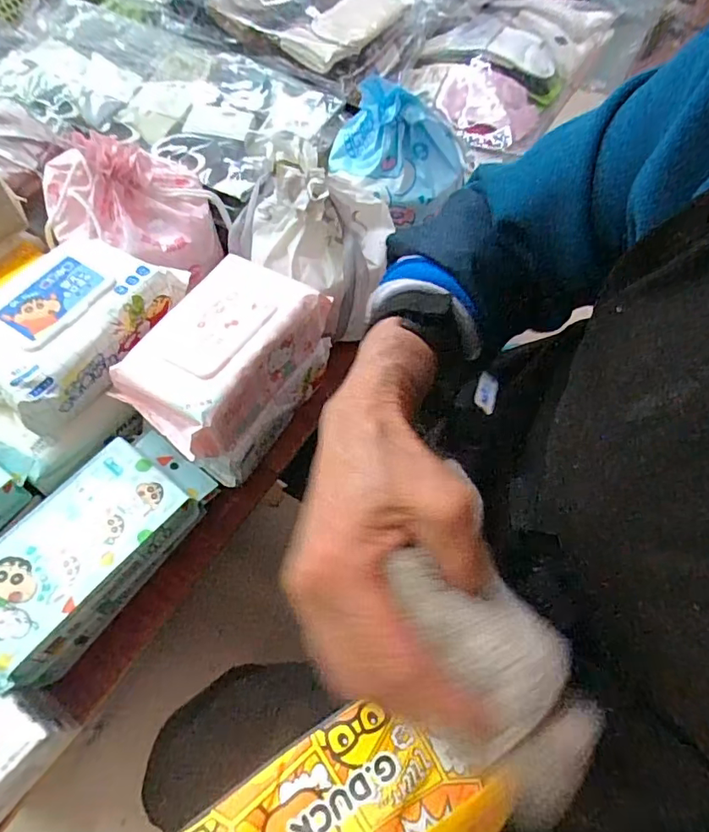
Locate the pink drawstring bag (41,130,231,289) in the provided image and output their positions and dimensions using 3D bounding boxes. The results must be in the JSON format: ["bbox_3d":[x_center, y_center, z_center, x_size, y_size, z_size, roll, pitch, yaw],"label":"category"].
[{"bbox_3d":[-0.236,-0.230,0.559,0.178,0.107,0.148,23,63,9],"label":"pink drawstring bag"}]

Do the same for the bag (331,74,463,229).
[{"bbox_3d":[0.045,-0.288,0.579,0.158,0.102,0.109,18,62,6],"label":"bag"}]

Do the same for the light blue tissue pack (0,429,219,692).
[{"bbox_3d":[-0.218,0.108,0.430,0.102,0.063,0.209,34,65,14],"label":"light blue tissue pack"}]

